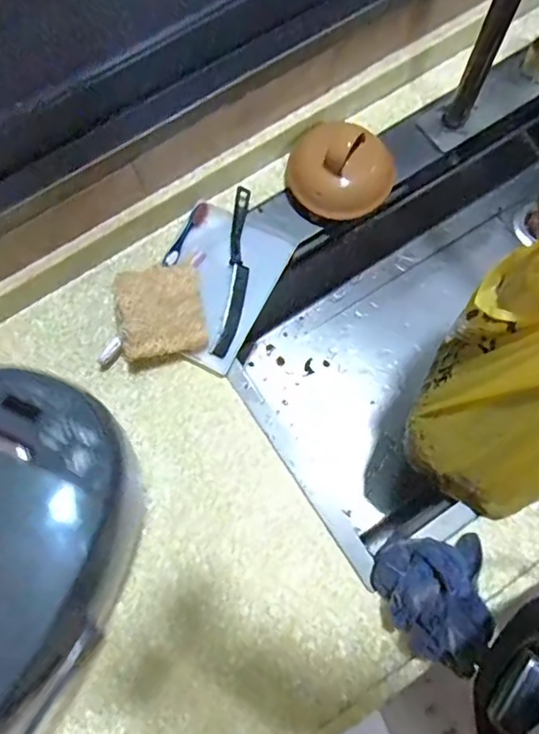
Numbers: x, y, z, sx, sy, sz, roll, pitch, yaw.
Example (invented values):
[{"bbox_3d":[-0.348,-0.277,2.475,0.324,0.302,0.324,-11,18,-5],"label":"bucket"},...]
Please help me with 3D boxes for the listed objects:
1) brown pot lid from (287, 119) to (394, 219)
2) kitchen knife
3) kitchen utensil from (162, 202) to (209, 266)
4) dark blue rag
[{"bbox_3d":[0.084,-0.247,0.639,0.130,0.079,0.112,26,76,8],"label":"brown pot lid"},{"bbox_3d":[-0.040,-0.119,0.636,0.027,0.018,0.218,7,75,3],"label":"kitchen knife"},{"bbox_3d":[-0.105,-0.166,0.654,0.020,0.008,0.098,27,76,8],"label":"kitchen utensil"},{"bbox_3d":[0.163,0.232,0.516,0.105,0.052,0.115,-1,74,0],"label":"dark blue rag"}]

